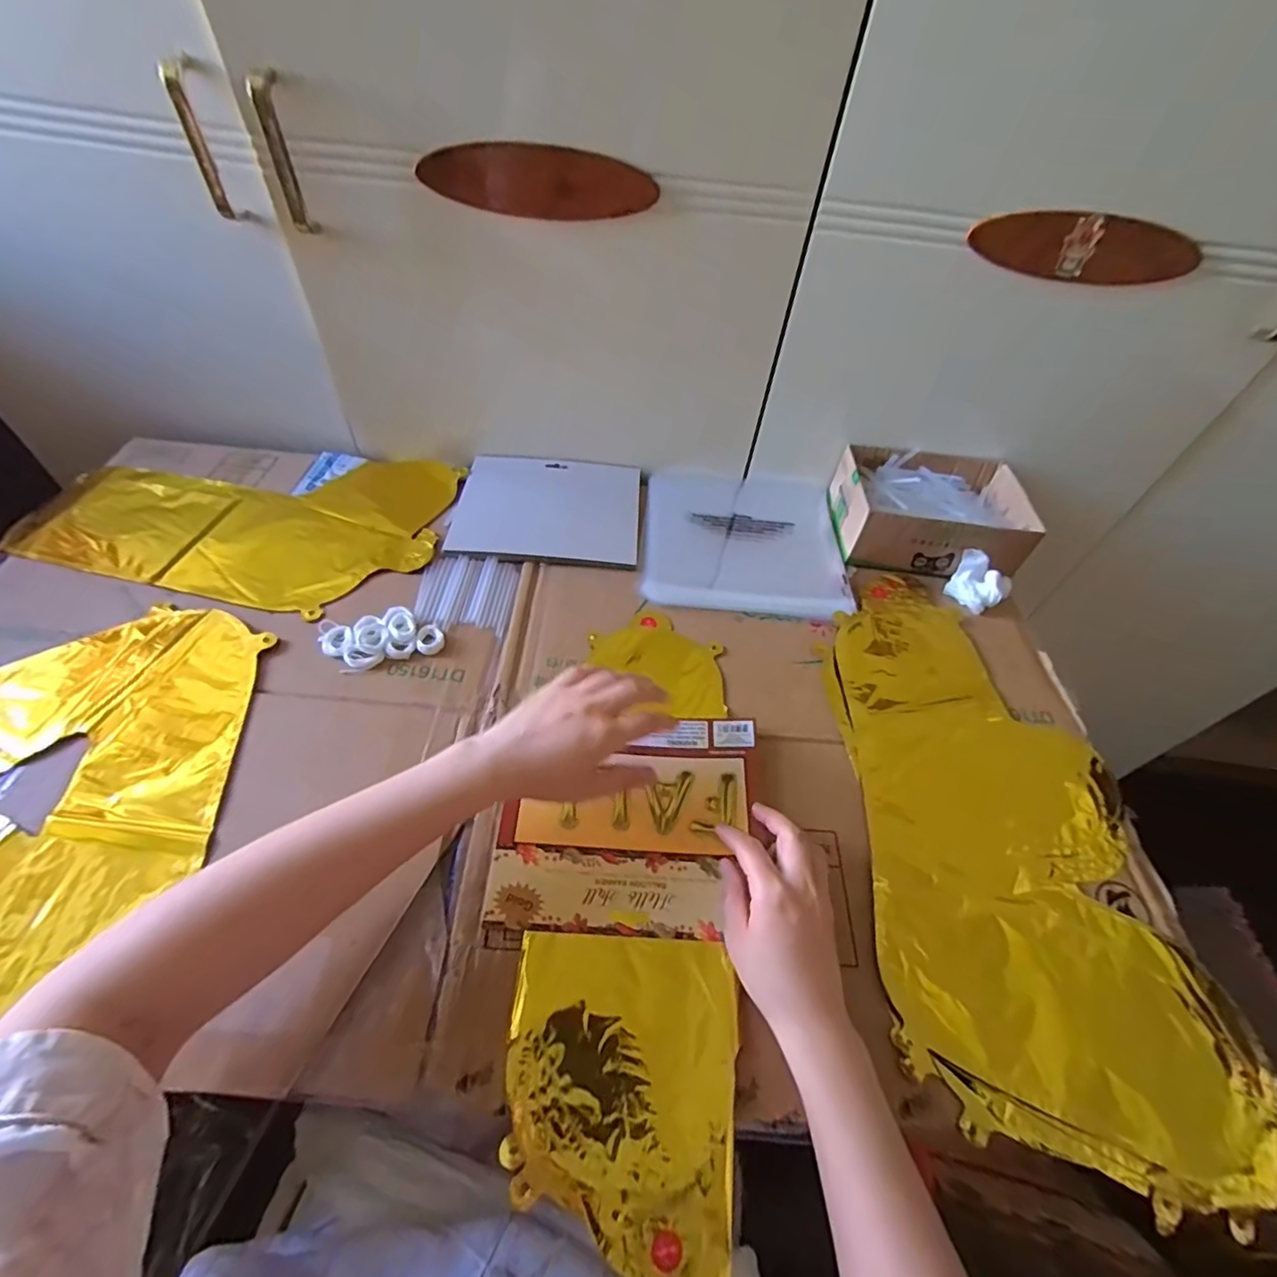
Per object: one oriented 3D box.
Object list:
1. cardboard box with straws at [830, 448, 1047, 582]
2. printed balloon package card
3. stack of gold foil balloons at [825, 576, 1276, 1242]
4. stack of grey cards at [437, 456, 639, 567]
[{"bbox_3d":[0.322,-0.144,0.635,0.196,0.060,0.144,6,53,0],"label":"cardboard box with straws"},{"bbox_3d":[-0.005,0.130,0.428,0.184,0.010,0.156,4,53,-2],"label":"printed balloon package card"},{"bbox_3d":[0.274,0.132,0.449,0.219,0.017,0.441,3,53,-2],"label":"stack of gold foil balloons"},{"bbox_3d":[-0.094,-0.143,0.621,0.188,0.007,0.161,3,53,-2],"label":"stack of grey cards"}]

